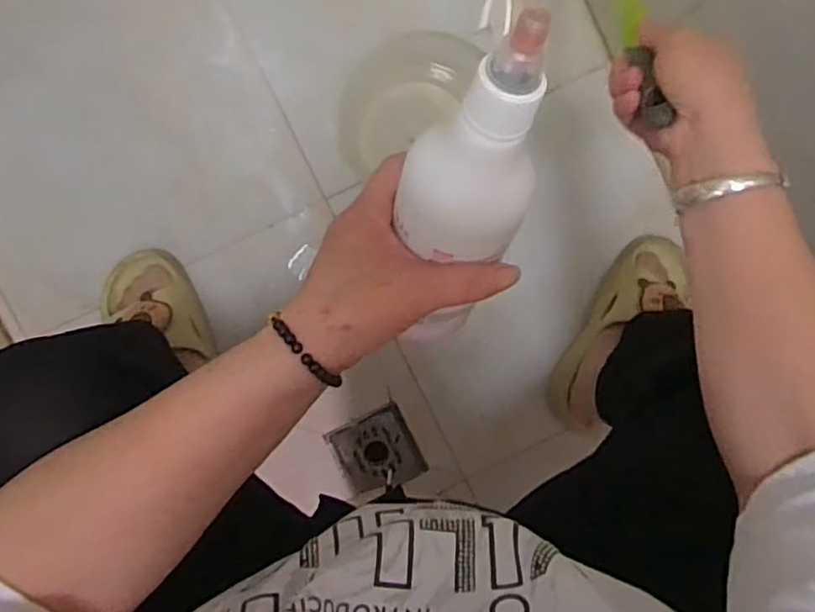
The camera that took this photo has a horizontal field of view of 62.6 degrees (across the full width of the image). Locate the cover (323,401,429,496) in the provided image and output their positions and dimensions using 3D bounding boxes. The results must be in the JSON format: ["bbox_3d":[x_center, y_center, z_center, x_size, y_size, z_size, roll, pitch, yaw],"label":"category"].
[{"bbox_3d":[-0.039,0.185,0.850,0.097,0.008,0.098,-26,92,-2],"label":"cover"}]

